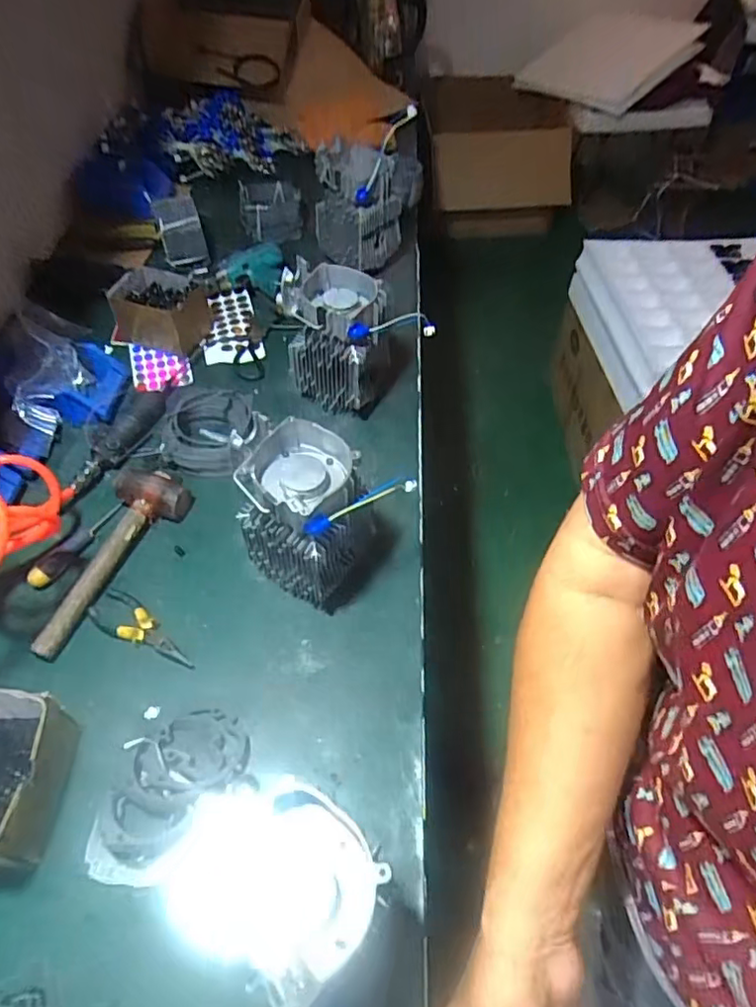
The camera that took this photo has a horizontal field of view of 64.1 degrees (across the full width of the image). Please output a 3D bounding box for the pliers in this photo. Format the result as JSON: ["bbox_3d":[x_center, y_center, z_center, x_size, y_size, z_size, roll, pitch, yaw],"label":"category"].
[{"bbox_3d":[-0.288,0.156,0.747,0.155,0.010,0.052,24,54,15],"label":"pliers"}]

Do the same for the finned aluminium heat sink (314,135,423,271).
[{"bbox_3d":[-0.026,-0.560,1.160,0.166,0.199,0.102,-20,55,-18],"label":"finned aluminium heat sink"}]

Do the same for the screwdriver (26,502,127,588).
[{"bbox_3d":[-0.407,0.053,0.821,0.036,0.026,0.155,22,53,15],"label":"screwdriver"}]

